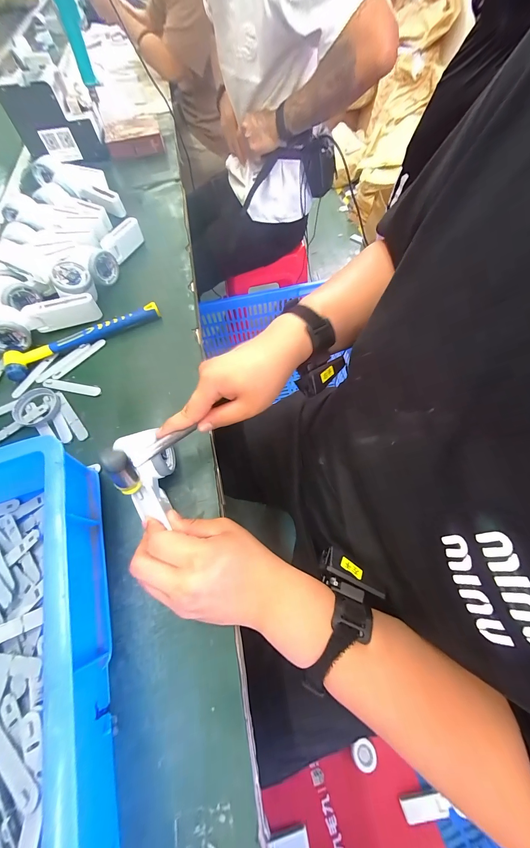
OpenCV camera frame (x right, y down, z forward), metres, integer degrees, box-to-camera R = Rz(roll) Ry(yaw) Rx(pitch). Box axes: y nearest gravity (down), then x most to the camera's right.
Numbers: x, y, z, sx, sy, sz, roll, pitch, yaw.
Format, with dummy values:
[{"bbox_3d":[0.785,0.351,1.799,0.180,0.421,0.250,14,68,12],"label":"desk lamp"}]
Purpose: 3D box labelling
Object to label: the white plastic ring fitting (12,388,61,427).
[{"bbox_3d":[-0.326,-0.027,0.397,0.058,0.011,0.064,-32,66,-12],"label":"white plastic ring fitting"}]

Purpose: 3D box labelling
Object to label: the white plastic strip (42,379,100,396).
[{"bbox_3d":[-0.294,-0.056,0.424,0.094,0.005,0.016,10,65,9],"label":"white plastic strip"}]

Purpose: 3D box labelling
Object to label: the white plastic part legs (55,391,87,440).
[{"bbox_3d":[-0.277,-0.012,0.396,0.015,0.004,0.092,-38,71,-18],"label":"white plastic part legs"}]

